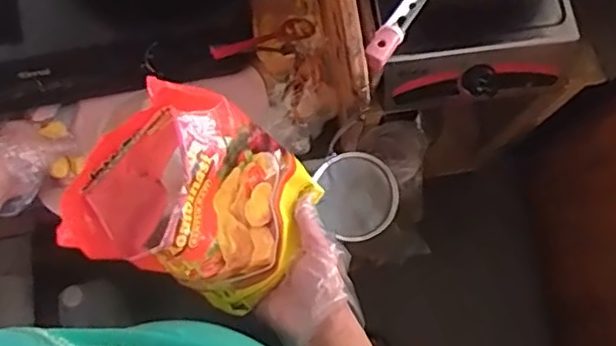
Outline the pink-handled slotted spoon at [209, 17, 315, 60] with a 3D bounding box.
[{"bbox_3d":[-0.060,-0.188,0.866,0.187,0.025,0.031,-26,75,-45],"label":"pink-handled slotted spoon"}]

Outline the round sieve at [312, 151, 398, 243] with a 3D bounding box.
[{"bbox_3d":[0.066,0.028,0.817,0.101,0.029,0.108,0,76,0],"label":"round sieve"}]

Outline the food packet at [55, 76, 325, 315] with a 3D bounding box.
[{"bbox_3d":[-0.091,0.026,0.544,0.093,0.213,0.144,-4,63,37],"label":"food packet"}]

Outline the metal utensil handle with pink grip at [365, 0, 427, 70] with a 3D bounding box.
[{"bbox_3d":[0.145,-0.219,0.732,0.034,0.023,0.297,32,58,7],"label":"metal utensil handle with pink grip"}]

